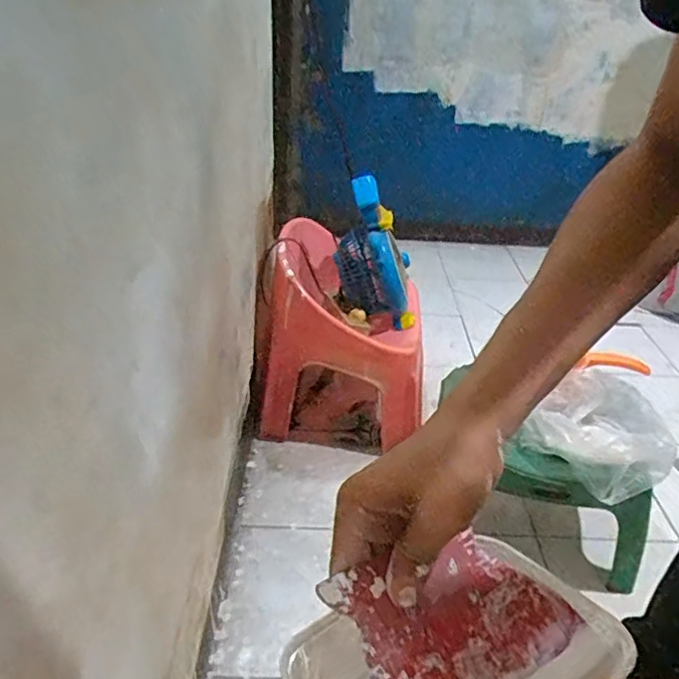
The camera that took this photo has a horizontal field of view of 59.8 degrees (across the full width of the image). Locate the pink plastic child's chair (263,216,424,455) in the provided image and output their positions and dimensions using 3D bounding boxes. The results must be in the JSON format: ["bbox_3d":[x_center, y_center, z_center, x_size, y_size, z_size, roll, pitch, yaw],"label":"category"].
[{"bbox_3d":[0.009,-0.019,1.414,0.363,0.441,0.344,3,31,-1],"label":"pink plastic child's chair"}]

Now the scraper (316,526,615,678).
[{"bbox_3d":[0.064,0.148,0.301,0.118,0.012,0.099,-16,37,-26],"label":"scraper"}]

